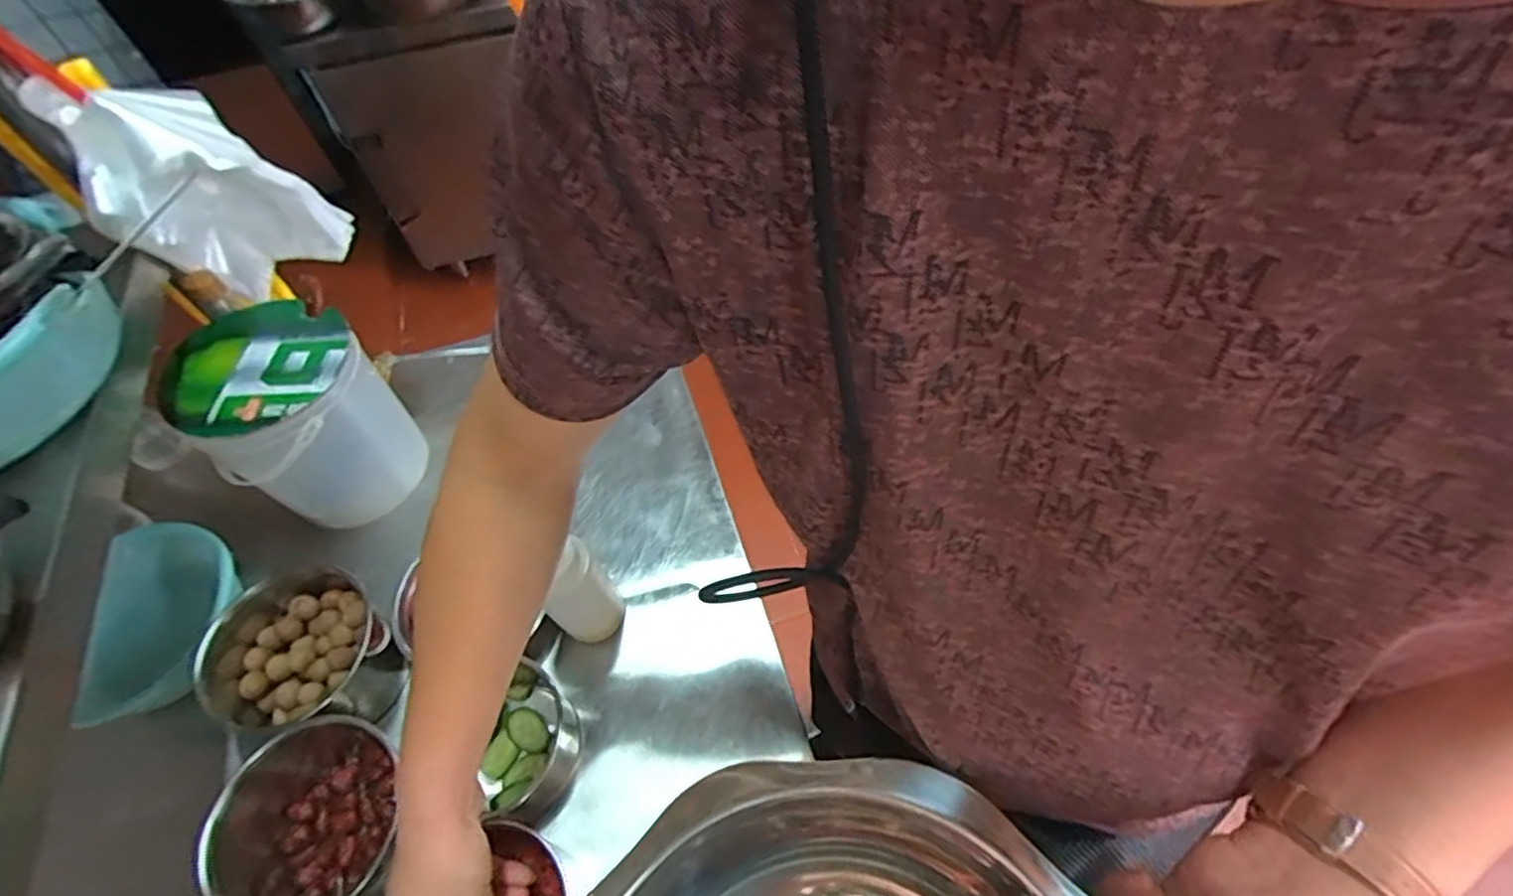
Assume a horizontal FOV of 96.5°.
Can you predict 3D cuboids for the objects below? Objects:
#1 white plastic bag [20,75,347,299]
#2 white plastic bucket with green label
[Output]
[{"bbox_3d":[-0.529,-0.244,0.673,0.169,0.225,0.130,-30,60,-15],"label":"white plastic bag"},{"bbox_3d":[-0.493,-0.032,0.742,0.154,0.205,0.166,-2,57,3],"label":"white plastic bucket with green label"}]

